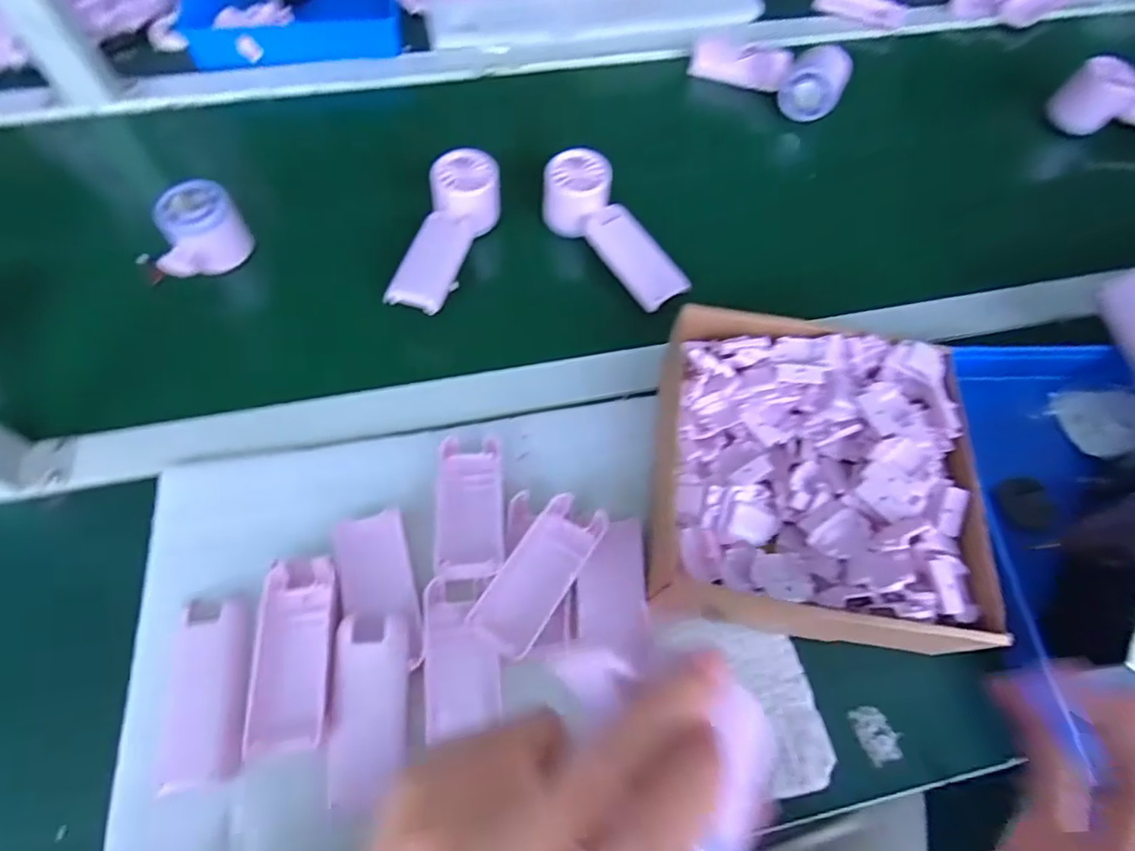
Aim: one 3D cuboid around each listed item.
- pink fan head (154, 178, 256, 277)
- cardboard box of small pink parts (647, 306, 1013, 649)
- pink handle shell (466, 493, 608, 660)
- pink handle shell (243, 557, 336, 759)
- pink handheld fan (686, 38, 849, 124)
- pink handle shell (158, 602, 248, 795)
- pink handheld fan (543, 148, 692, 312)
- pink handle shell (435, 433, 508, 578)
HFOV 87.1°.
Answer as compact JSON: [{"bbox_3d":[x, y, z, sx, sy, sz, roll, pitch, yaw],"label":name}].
[{"bbox_3d":[-0.317,-0.165,0.509,0.075,0.053,0.053,-40,70,-19],"label":"pink fan head"},{"bbox_3d":[0.159,0.034,0.402,0.196,0.069,0.201,6,62,2],"label":"cardboard box of small pink parts"},{"bbox_3d":[-0.017,0.092,0.376,0.041,0.009,0.103,30,66,14],"label":"pink handle shell"},{"bbox_3d":[-0.161,0.135,0.356,0.044,0.023,0.105,-6,63,-4],"label":"pink handle shell"},{"bbox_3d":[0.216,-0.382,0.651,0.162,0.040,0.077,11,63,4],"label":"pink handheld fan"},{"bbox_3d":[-0.209,0.154,0.349,0.043,0.012,0.097,-4,63,-4],"label":"pink handle shell"},{"bbox_3d":[0.039,-0.170,0.516,0.056,0.042,0.160,-32,68,-17],"label":"pink handheld fan"},{"bbox_3d":[-0.066,0.052,0.401,0.044,0.016,0.102,-5,63,-4],"label":"pink handle shell"}]

